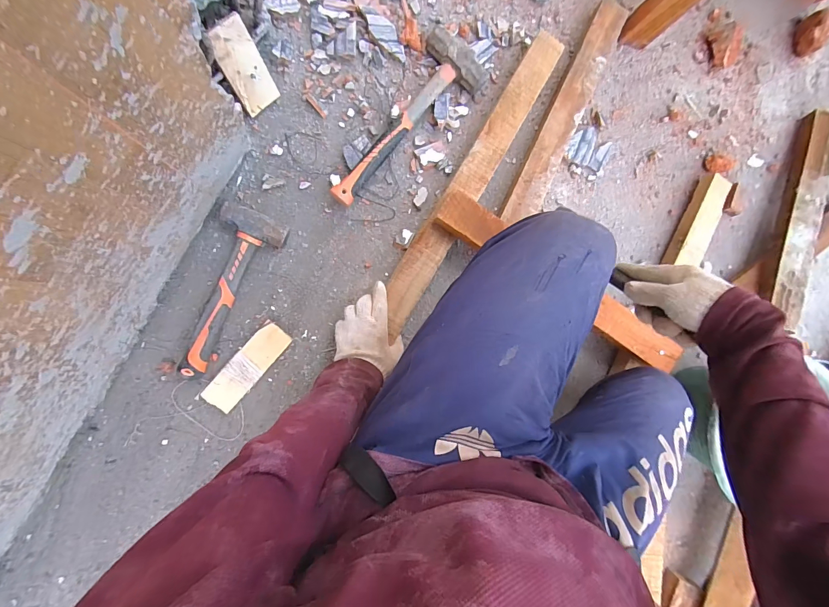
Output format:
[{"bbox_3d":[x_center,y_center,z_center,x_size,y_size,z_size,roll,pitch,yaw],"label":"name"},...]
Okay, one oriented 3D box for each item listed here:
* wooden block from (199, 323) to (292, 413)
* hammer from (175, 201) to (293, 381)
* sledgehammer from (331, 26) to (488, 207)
[{"bbox_3d":[-0.277,0.105,0.600,0.053,0.018,0.156,41,84,-7],"label":"wooden block"},{"bbox_3d":[-0.312,-0.020,0.575,0.095,0.047,0.272,29,86,-8],"label":"hammer"},{"bbox_3d":[-0.022,-0.309,0.618,0.121,0.047,0.346,41,84,-7],"label":"sledgehammer"}]

